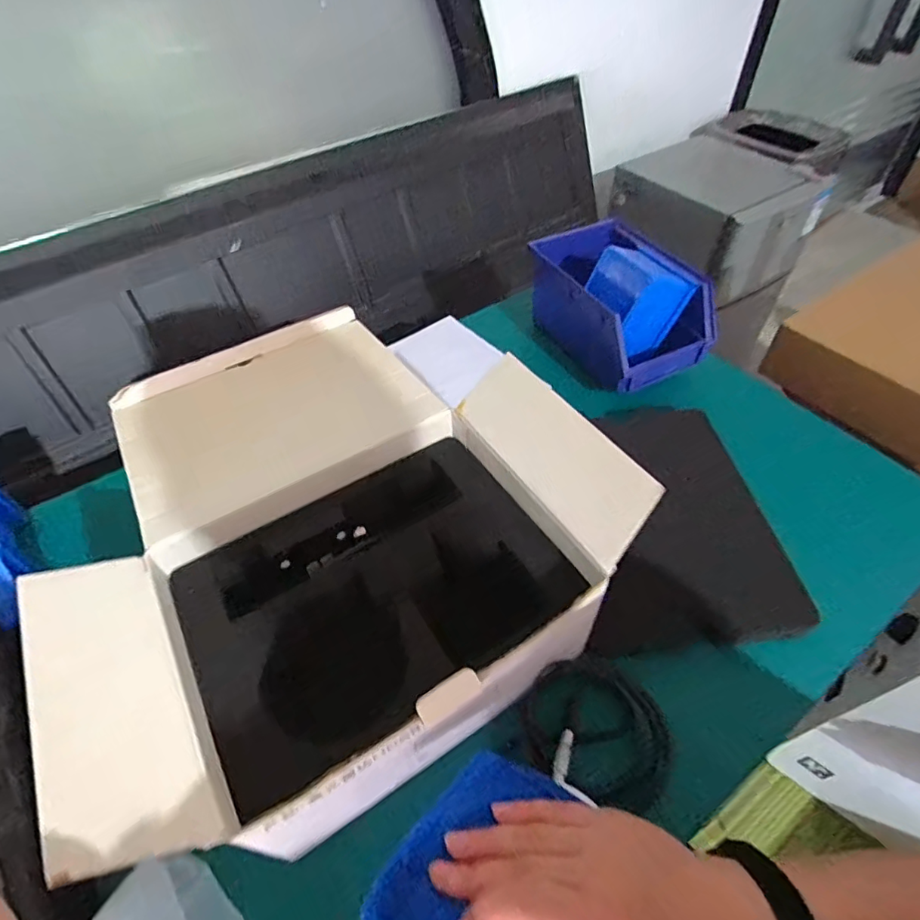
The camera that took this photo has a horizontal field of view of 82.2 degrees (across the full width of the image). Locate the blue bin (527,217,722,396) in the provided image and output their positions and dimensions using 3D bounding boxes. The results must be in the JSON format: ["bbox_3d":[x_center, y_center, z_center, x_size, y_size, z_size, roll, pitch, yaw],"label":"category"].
[{"bbox_3d":[0.199,-0.189,0.660,0.131,0.121,0.190,-25,53,-18],"label":"blue bin"}]

